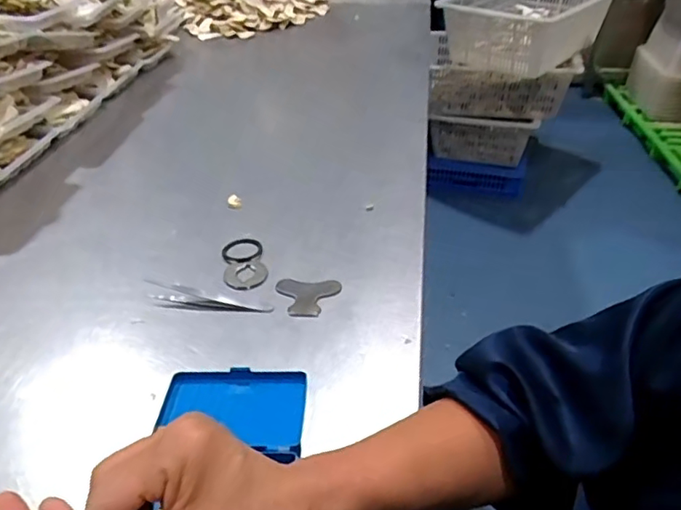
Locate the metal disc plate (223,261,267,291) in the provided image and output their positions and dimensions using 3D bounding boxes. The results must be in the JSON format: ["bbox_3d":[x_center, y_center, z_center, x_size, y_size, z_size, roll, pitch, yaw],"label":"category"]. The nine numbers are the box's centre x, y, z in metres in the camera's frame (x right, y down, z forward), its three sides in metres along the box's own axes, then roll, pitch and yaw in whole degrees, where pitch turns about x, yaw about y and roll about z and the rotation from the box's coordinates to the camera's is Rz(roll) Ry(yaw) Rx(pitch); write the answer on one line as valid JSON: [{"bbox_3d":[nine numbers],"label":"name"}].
[{"bbox_3d":[-0.094,0.020,0.552,0.042,0.005,0.042,-1,39,1],"label":"metal disc plate"}]

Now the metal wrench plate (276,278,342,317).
[{"bbox_3d":[-0.031,0.039,0.522,0.060,0.004,0.050,2,39,4],"label":"metal wrench plate"}]

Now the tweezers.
[{"bbox_3d":[-0.130,0.043,0.520,0.131,0.009,0.029,11,40,15],"label":"tweezers"}]

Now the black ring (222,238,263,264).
[{"bbox_3d":[-0.102,-0.005,0.583,0.041,0.005,0.047,-2,39,-1],"label":"black ring"}]

